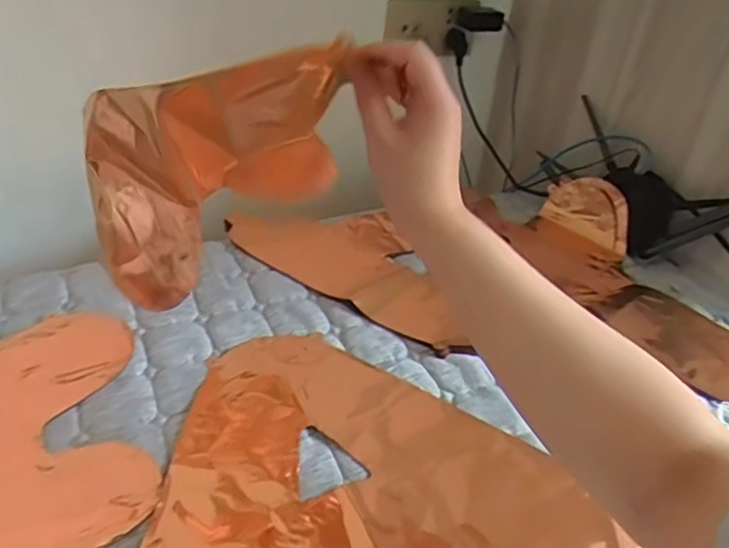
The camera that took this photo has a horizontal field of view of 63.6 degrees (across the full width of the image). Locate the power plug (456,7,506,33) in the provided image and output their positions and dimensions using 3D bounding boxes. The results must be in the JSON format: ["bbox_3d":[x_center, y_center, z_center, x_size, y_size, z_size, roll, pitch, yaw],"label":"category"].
[{"bbox_3d":[0.191,-0.422,0.979,0.079,0.035,0.021,4,35,-3],"label":"power plug"}]

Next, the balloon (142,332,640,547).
[{"bbox_3d":[-0.037,0.189,0.493,0.392,0.039,0.351,-17,41,-29],"label":"balloon"}]

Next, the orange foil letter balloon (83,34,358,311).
[{"bbox_3d":[-0.145,-0.113,0.544,0.179,0.342,0.092,51,36,-14],"label":"orange foil letter balloon"}]

